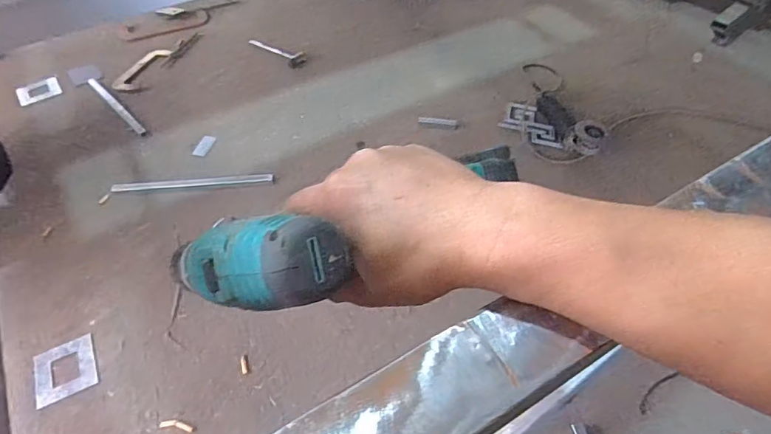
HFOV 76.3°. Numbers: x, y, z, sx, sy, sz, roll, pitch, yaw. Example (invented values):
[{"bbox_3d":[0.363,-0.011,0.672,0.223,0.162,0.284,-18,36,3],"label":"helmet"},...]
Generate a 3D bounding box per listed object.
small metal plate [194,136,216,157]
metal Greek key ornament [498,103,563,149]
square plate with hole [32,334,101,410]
[{"bbox_3d":[-0.513,-0.201,1.392,0.041,0.007,0.082,8,49,5],"label":"small metal plate"},{"bbox_3d":[0.421,-0.261,1.396,0.013,0.085,0.213,13,20,-44],"label":"metal Greek key ornament"},{"bbox_3d":[-0.637,0.300,0.976,0.111,0.009,0.125,-23,54,-19],"label":"square plate with hole"}]

